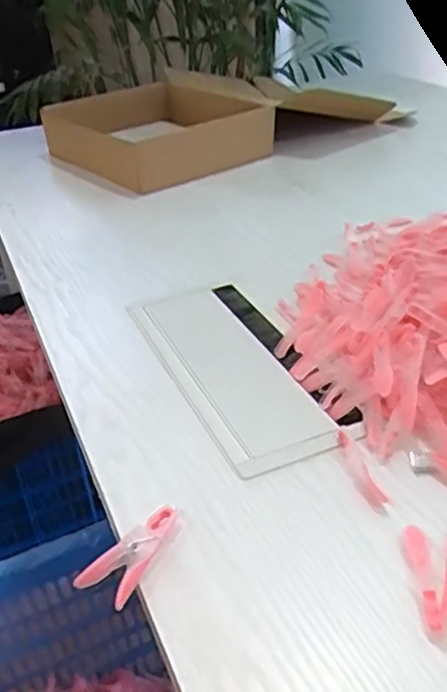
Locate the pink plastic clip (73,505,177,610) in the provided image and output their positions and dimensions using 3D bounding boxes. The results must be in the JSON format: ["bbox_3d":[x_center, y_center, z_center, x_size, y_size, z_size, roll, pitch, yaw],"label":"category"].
[{"bbox_3d":[-0.059,0.131,0.430,0.033,0.013,0.074,13,39,27],"label":"pink plastic clip"}]

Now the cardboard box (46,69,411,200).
[{"bbox_3d":[-0.002,-0.397,1.143,0.538,0.082,0.334,-22,36,-25],"label":"cardboard box"}]

